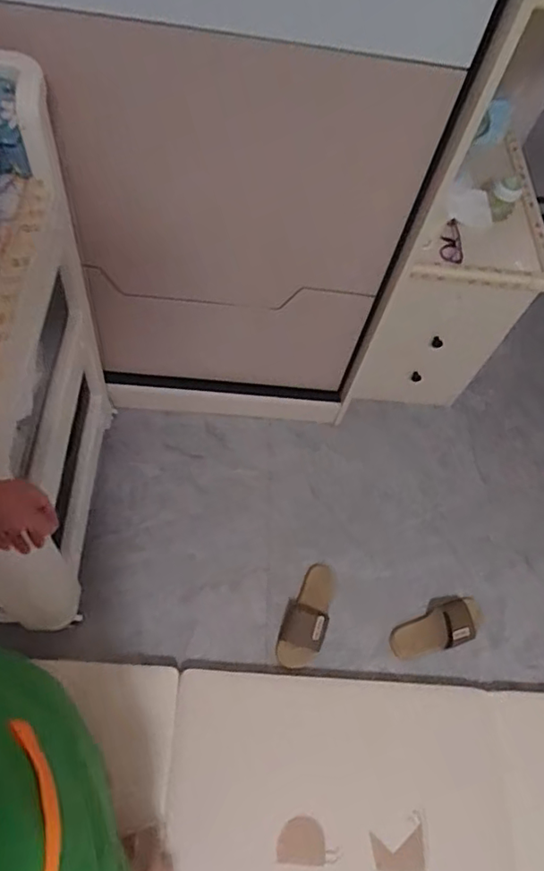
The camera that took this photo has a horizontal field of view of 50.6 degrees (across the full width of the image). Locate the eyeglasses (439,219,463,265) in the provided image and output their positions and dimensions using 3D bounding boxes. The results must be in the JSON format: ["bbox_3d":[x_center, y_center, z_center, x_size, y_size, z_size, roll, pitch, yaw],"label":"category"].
[{"bbox_3d":[0.377,-0.409,1.201,0.054,0.032,0.134,11,61,-2],"label":"eyeglasses"}]

